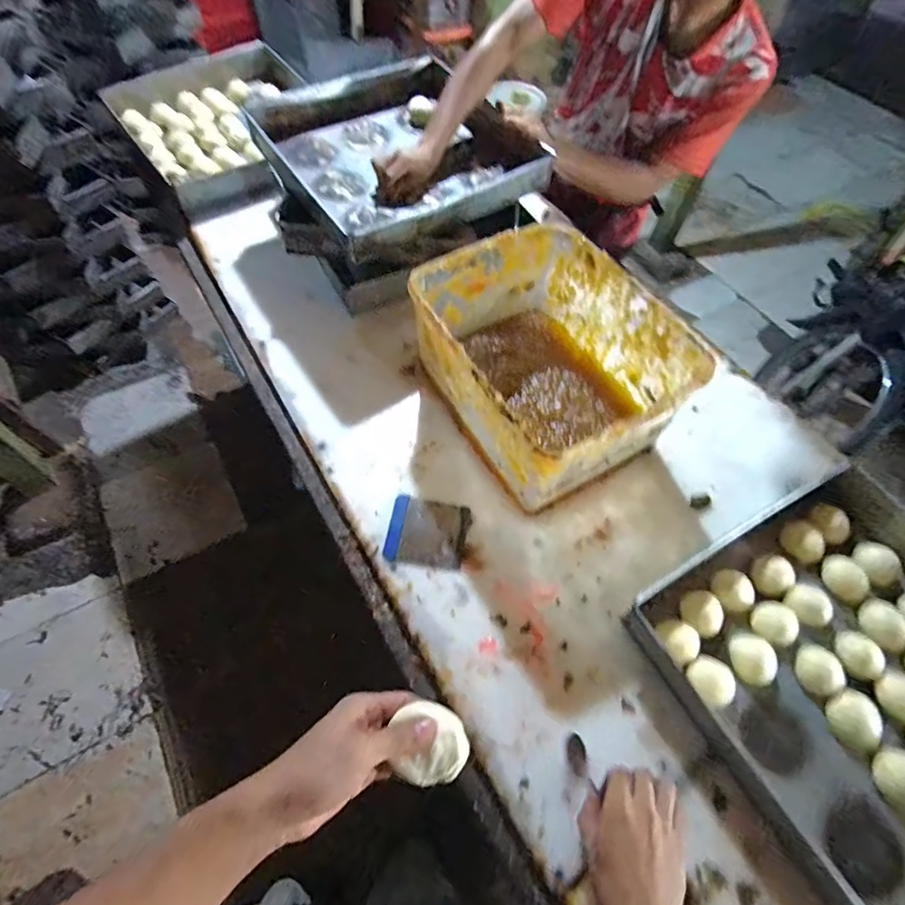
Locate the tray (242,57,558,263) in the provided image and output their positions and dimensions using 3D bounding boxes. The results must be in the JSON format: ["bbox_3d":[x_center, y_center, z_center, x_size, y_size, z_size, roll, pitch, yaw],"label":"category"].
[{"bbox_3d":[-0.099,-0.555,0.916,0.431,0.087,0.435,-28,64,-18],"label":"tray"}]

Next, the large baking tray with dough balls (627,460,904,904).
[{"bbox_3d":[0.506,0.269,0.599,0.435,0.072,0.426,-25,63,-17],"label":"large baking tray with dough balls"}]

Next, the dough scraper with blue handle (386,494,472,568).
[{"bbox_3d":[-0.035,0.115,0.712,0.111,0.006,0.097,11,59,3],"label":"dough scraper with blue handle"}]

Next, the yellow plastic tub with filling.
[{"bbox_3d":[0.137,-0.130,0.759,0.291,0.189,0.366,-27,64,-18],"label":"yellow plastic tub with filling"}]

